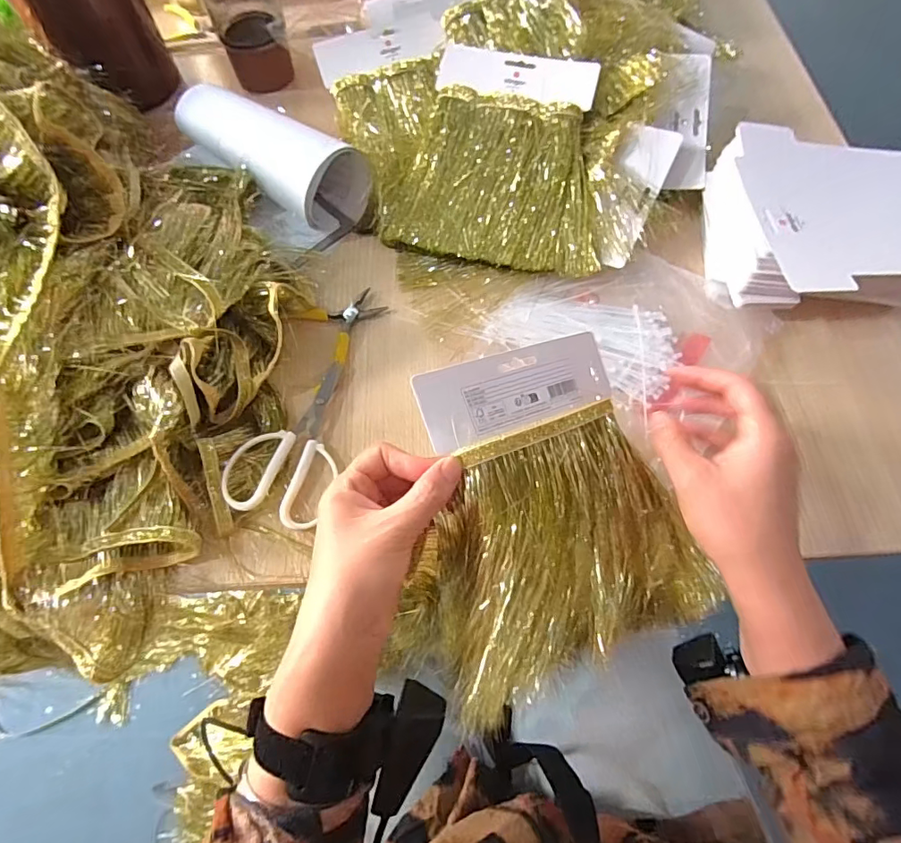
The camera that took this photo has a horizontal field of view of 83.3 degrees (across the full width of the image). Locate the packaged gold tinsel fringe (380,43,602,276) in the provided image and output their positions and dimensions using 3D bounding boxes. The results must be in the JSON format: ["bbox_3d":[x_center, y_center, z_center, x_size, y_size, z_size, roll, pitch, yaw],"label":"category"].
[{"bbox_3d":[0.059,-0.271,0.512,0.210,0.015,0.240,14,80,8],"label":"packaged gold tinsel fringe"}]

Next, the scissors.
[{"bbox_3d":[-0.125,0.010,0.420,0.075,0.018,0.145,16,67,7],"label":"scissors"}]

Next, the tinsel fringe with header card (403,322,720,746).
[{"bbox_3d":[0.063,0.056,0.344,0.171,0.030,0.213,-15,85,-26],"label":"tinsel fringe with header card"}]

